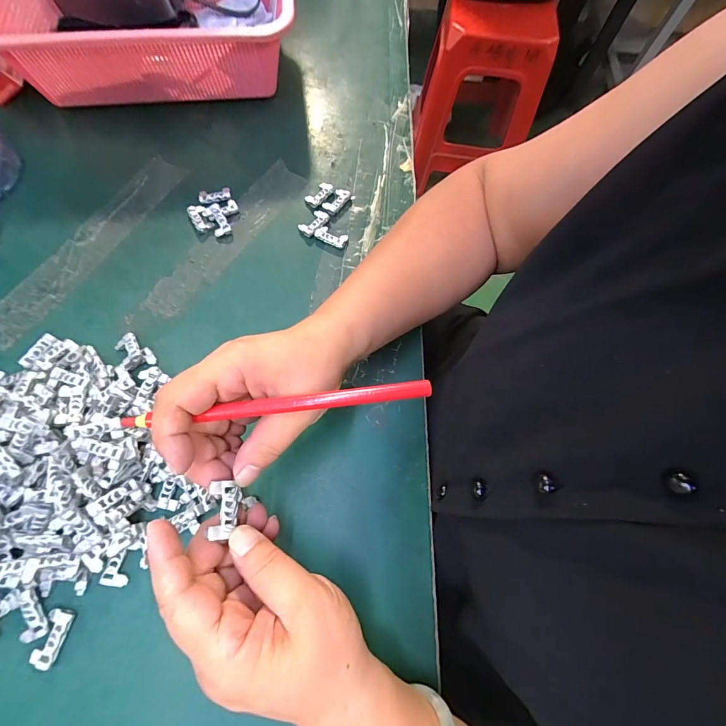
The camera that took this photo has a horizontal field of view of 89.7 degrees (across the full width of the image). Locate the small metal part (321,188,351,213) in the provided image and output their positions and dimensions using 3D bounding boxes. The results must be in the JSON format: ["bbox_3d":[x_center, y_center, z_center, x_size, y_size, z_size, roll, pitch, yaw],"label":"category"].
[{"bbox_3d":[-0.026,-0.165,0.368,0.017,0.005,0.031,33,71,10],"label":"small metal part"}]

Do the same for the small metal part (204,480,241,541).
[{"bbox_3d":[-0.077,0.080,0.199,0.015,0.007,0.026,6,65,-1],"label":"small metal part"}]

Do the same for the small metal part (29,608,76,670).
[{"bbox_3d":[-0.197,0.175,0.232,0.016,0.007,0.031,17,69,4],"label":"small metal part"}]

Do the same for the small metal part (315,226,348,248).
[{"bbox_3d":[-0.030,-0.122,0.353,0.030,0.006,0.015,25,70,7],"label":"small metal part"}]

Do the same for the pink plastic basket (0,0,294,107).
[{"bbox_3d":[-0.226,-0.383,0.401,0.300,0.089,0.222,-4,69,-5],"label":"pink plastic basket"}]

